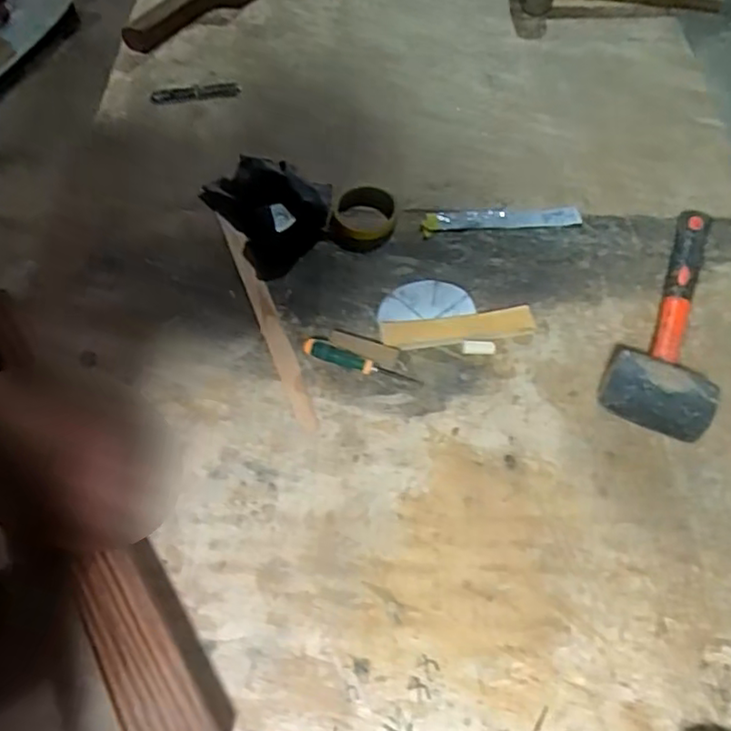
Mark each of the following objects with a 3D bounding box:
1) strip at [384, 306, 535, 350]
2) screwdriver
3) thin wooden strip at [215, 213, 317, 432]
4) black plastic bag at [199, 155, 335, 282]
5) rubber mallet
[{"bbox_3d":[0.108,-0.043,0.767,0.178,0.009,0.037,-6,71,-4],"label":"strip"},{"bbox_3d":[-0.004,-0.002,0.735,0.136,0.027,0.020,15,56,8],"label":"screwdriver"},{"bbox_3d":[-0.120,-0.064,0.787,0.026,0.006,0.329,-17,58,-14],"label":"thin wooden strip"},{"bbox_3d":[-0.113,-0.213,0.858,0.150,0.053,0.193,-26,61,-19],"label":"black plastic bag"},{"bbox_3d":[0.373,-0.072,0.776,0.111,0.069,0.370,25,58,14],"label":"rubber mallet"}]

